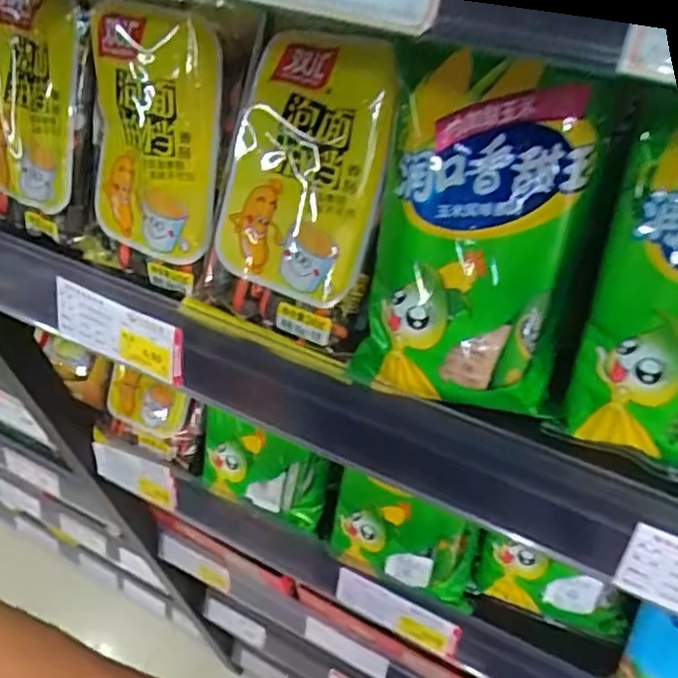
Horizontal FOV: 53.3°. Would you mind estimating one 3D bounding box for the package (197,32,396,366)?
[{"bbox_3d":[-0.019,-0.074,0.342,0.092,0.150,0.030,21,19,16],"label":"package"}]

